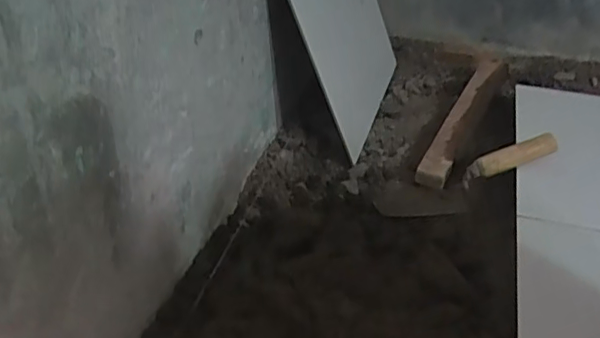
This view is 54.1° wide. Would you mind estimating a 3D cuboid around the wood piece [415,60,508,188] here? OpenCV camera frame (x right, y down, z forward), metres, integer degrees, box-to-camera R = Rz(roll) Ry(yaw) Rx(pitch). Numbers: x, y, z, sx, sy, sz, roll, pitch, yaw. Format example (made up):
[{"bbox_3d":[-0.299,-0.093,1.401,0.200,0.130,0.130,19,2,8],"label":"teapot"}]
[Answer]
[{"bbox_3d":[0.303,-0.102,1.056,0.049,0.028,0.429,18,40,21],"label":"wood piece"}]

